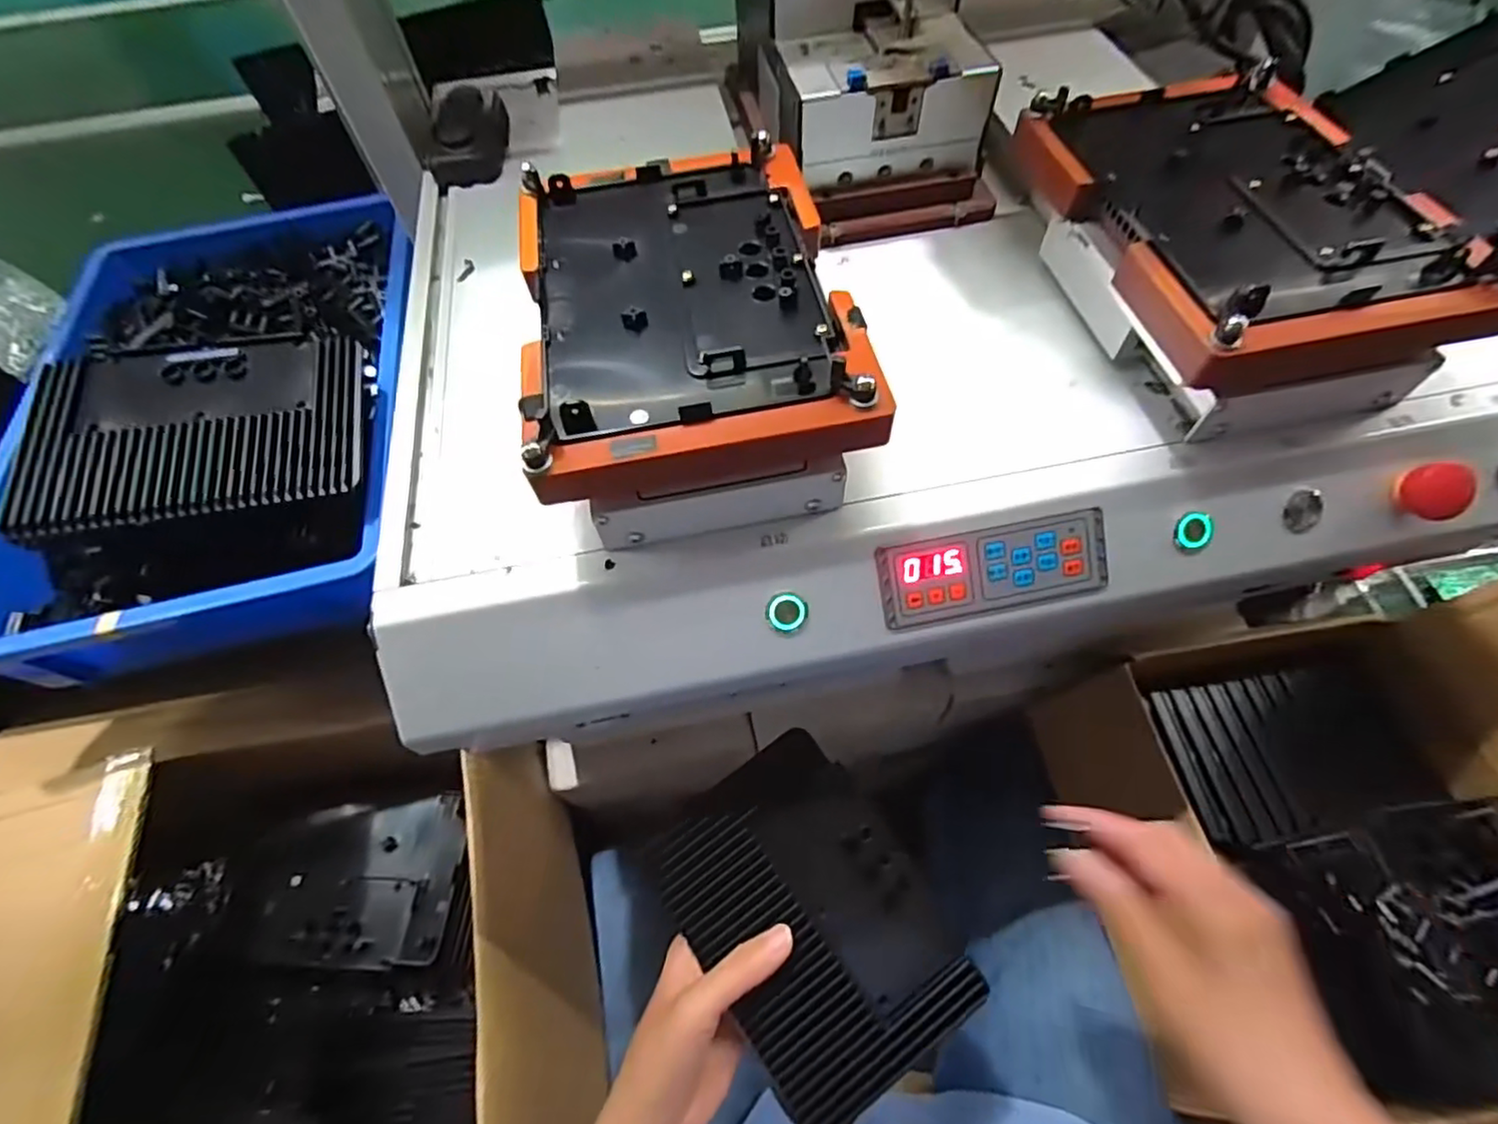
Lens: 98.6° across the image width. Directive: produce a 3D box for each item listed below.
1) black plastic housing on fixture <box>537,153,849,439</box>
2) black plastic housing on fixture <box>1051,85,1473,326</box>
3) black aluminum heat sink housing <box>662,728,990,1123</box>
[{"bbox_3d":[-0.035,-0.141,0.321,0.132,0.012,0.182,-11,60,-4],"label":"black plastic housing on fixture"},{"bbox_3d":[0.259,-0.193,0.337,0.135,0.022,0.184,-7,60,-1],"label":"black plastic housing on fixture"},{"bbox_3d":[0.039,0.213,0.382,0.132,0.014,0.191,-33,80,-11],"label":"black aluminum heat sink housing"}]

